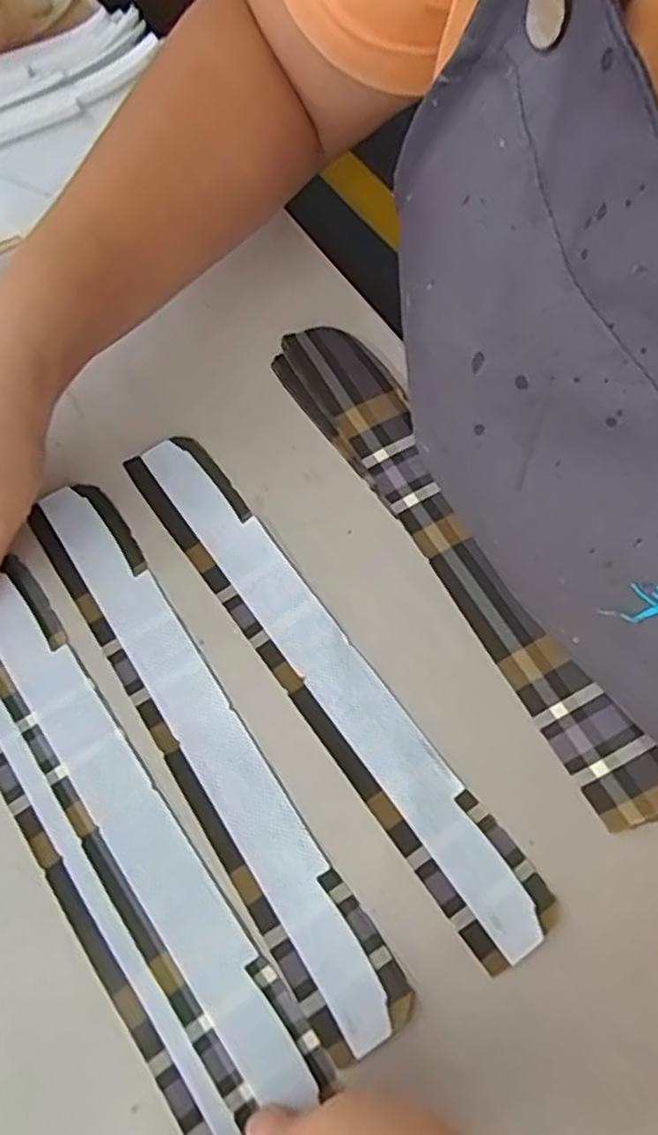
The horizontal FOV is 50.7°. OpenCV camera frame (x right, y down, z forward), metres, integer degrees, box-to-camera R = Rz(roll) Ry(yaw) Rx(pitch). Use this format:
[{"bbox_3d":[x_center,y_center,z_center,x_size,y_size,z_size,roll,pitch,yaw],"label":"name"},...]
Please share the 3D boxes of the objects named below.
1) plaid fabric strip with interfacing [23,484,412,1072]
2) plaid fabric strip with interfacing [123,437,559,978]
[{"bbox_3d":[-0.055,0.068,0.289,0.037,0.008,0.257,-33,72,-8],"label":"plaid fabric strip with interfacing"},{"bbox_3d":[-0.004,0.042,0.295,0.036,0.007,0.258,-36,72,-9],"label":"plaid fabric strip with interfacing"}]

